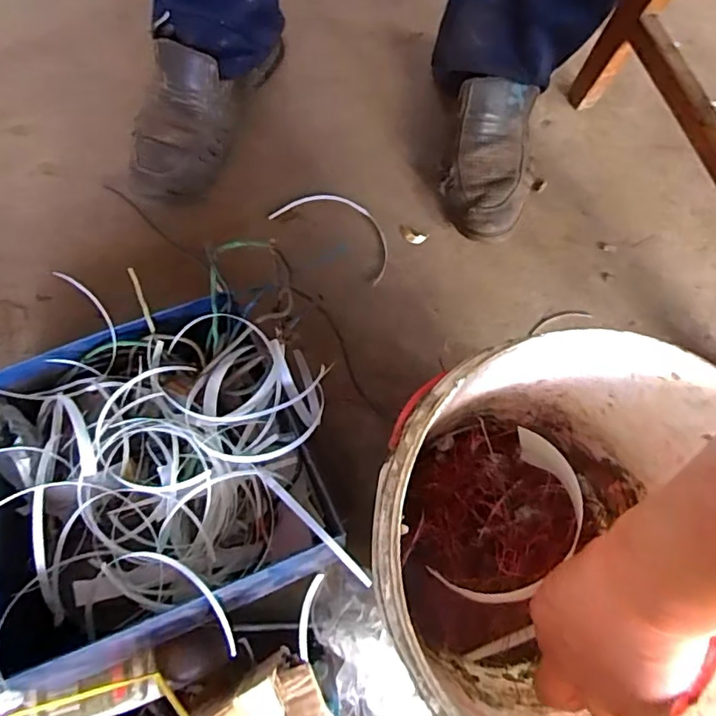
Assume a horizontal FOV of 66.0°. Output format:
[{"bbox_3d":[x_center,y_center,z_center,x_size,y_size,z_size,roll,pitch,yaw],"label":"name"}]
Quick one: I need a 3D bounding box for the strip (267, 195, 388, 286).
[{"bbox_3d":[-0.020,-0.149,0.626,0.149,0.004,0.074,34,73,10],"label":"strip"}]

